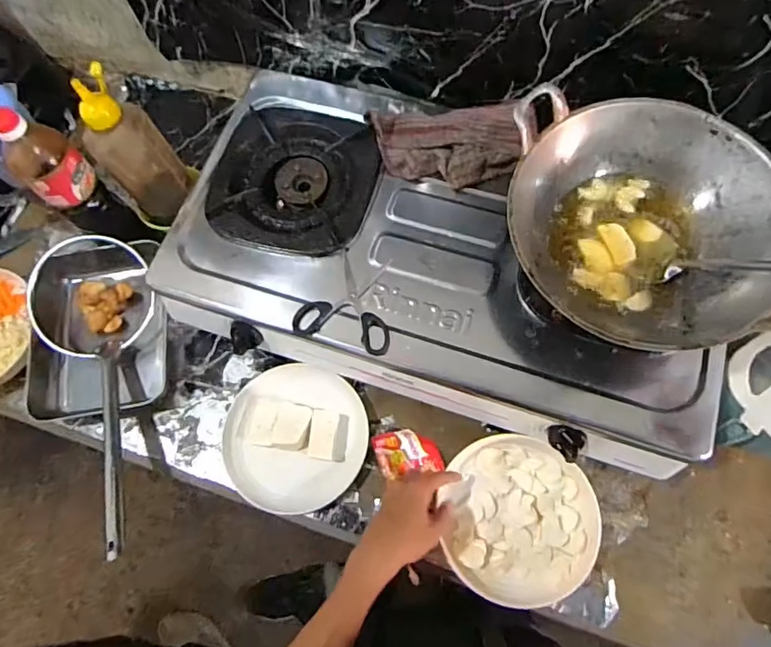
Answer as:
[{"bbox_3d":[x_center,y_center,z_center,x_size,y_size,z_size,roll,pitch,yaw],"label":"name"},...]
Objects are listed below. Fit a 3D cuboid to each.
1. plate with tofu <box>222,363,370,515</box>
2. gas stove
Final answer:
[{"bbox_3d":[-0.120,0.145,0.686,0.179,0.037,0.185,-1,70,2],"label":"plate with tofu"},{"bbox_3d":[0.066,-0.079,0.689,0.676,0.129,0.349,17,72,9],"label":"gas stove"}]

